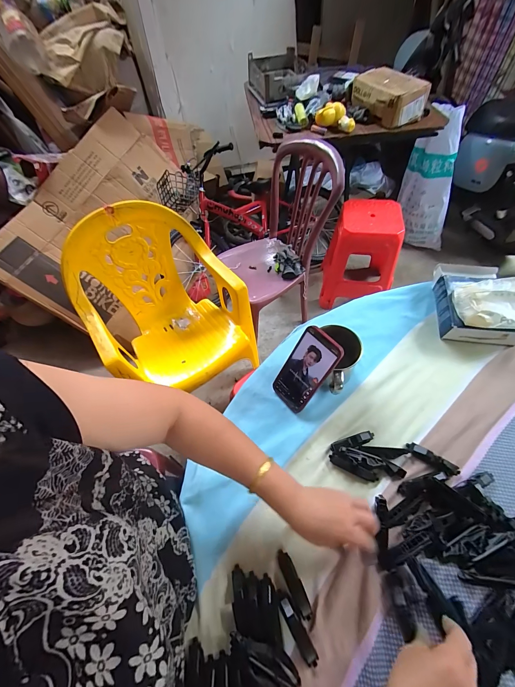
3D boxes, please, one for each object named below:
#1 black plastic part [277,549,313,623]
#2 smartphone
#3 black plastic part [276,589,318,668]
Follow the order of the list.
[{"bbox_3d":[0.051,0.336,0.394,0.019,0.004,0.079,-25,60,-12],"label":"black plastic part"},{"bbox_3d":[0.084,0.050,0.503,0.013,0.161,0.076,-13,51,-44],"label":"smartphone"},{"bbox_3d":[0.051,0.370,0.366,0.019,0.011,0.080,-29,61,-14],"label":"black plastic part"}]

